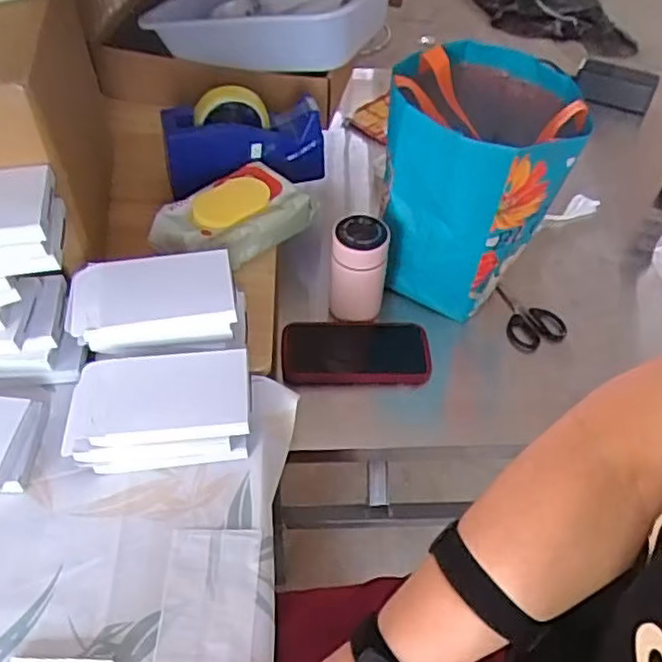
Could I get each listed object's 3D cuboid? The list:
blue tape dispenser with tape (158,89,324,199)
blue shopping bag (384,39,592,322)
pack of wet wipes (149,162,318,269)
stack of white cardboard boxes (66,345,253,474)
[{"bbox_3d":[-0.109,-0.245,0.852,0.204,0.112,0.070,-10,51,-11],"label":"blue tape dispenser with tape"},{"bbox_3d":[0.170,-0.192,0.802,0.195,0.224,0.245,11,51,7],"label":"blue shopping bag"},{"bbox_3d":[-0.121,-0.136,0.793,0.104,0.056,0.180,34,57,23],"label":"pack of wet wipes"},{"bbox_3d":[-0.158,0.074,0.626,0.160,0.057,0.097,-2,51,-4],"label":"stack of white cardboard boxes"}]

